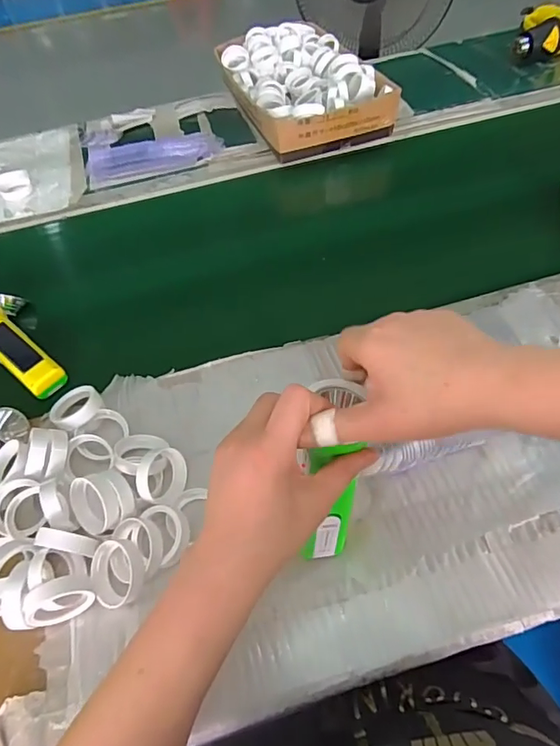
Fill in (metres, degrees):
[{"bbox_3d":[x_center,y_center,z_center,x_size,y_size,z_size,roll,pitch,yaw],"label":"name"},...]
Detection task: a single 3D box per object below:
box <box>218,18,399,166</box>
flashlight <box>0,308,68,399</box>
[{"bbox_3d":[0.034,-0.498,0.839,0.217,0.070,0.336,-23,54,-11],"label":"box"},{"bbox_3d":[-0.326,-0.031,0.593,0.157,0.034,0.047,36,64,22],"label":"flashlight"}]

